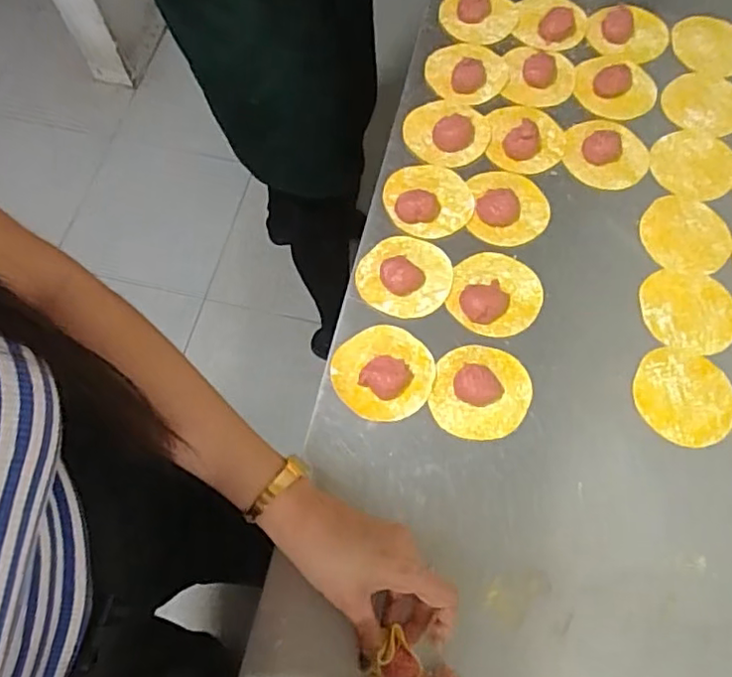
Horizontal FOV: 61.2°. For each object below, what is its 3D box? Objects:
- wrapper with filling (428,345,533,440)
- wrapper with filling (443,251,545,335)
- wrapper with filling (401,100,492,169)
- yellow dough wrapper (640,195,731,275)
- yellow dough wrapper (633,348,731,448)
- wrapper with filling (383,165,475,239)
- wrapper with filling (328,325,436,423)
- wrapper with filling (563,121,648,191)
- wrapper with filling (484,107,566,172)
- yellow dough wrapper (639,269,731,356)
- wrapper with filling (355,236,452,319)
[{"bbox_3d":[0.097,0.042,0.514,0.080,0.023,0.081,0,68,1],"label":"wrapper with filling"},{"bbox_3d":[0.117,-0.043,0.552,0.080,0.017,0.079,0,68,1],"label":"wrapper with filling"},{"bbox_3d":[0.084,-0.210,0.619,0.079,0.016,0.075,0,68,1],"label":"wrapper with filling"},{"bbox_3d":[0.301,-0.097,0.583,0.080,0.004,0.079,0,71,1],"label":"yellow dough wrapper"},{"bbox_3d":[0.267,0.048,0.519,0.081,0.004,0.080,1,66,-2],"label":"yellow dough wrapper"},{"bbox_3d":[0.060,-0.136,0.589,0.083,0.030,0.076,8,69,4],"label":"wrapper with filling"},{"bbox_3d":[0.016,0.025,0.523,0.084,0.018,0.083,0,68,1],"label":"wrapper with filling"},{"bbox_3d":[0.239,-0.183,0.609,0.084,0.013,0.067,2,69,2],"label":"wrapper with filling"},{"bbox_3d":[0.160,-0.204,0.611,0.074,0.021,0.072,6,69,3],"label":"wrapper with filling"},{"bbox_3d":[0.286,-0.025,0.550,0.081,0.004,0.077,0,68,1],"label":"yellow dough wrapper"},{"bbox_3d":[0.036,-0.059,0.557,0.081,0.020,0.078,0,68,1],"label":"wrapper with filling"}]

